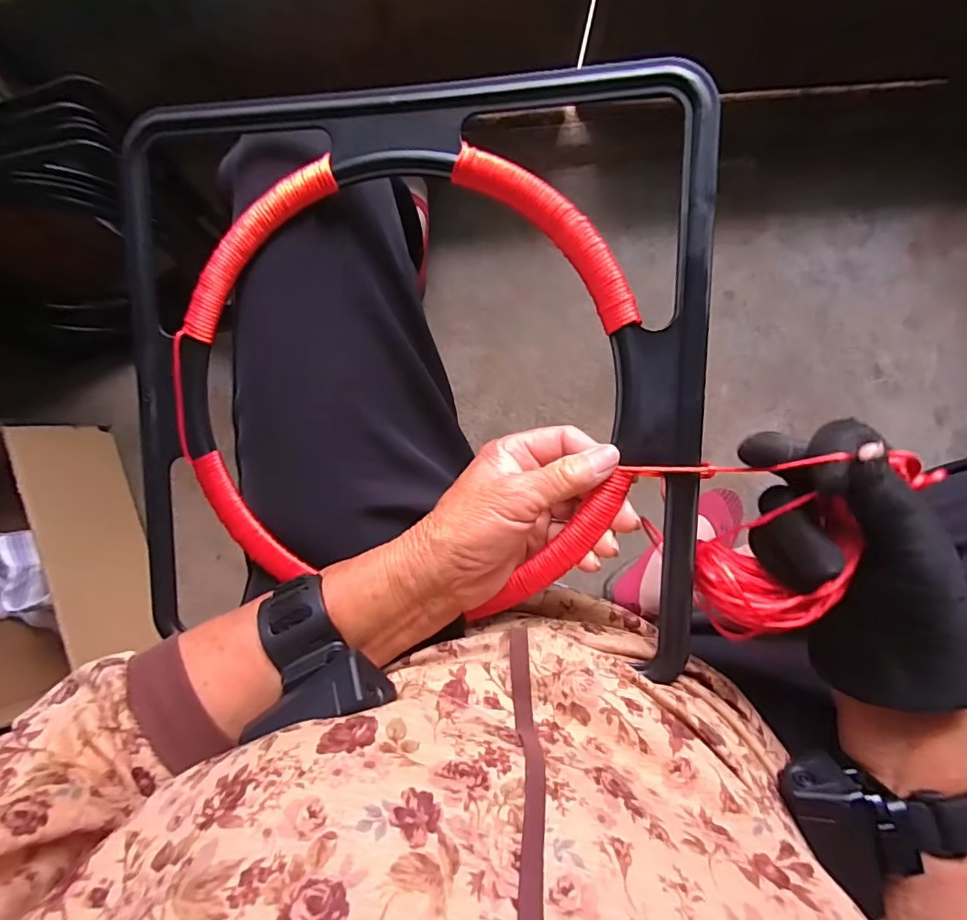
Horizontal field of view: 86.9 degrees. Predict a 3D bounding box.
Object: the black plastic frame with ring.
[{"bbox_3d":[-0.046,-0.047,0.296,0.329,0.023,0.306,2,97,9],"label":"black plastic frame with ring"}]

